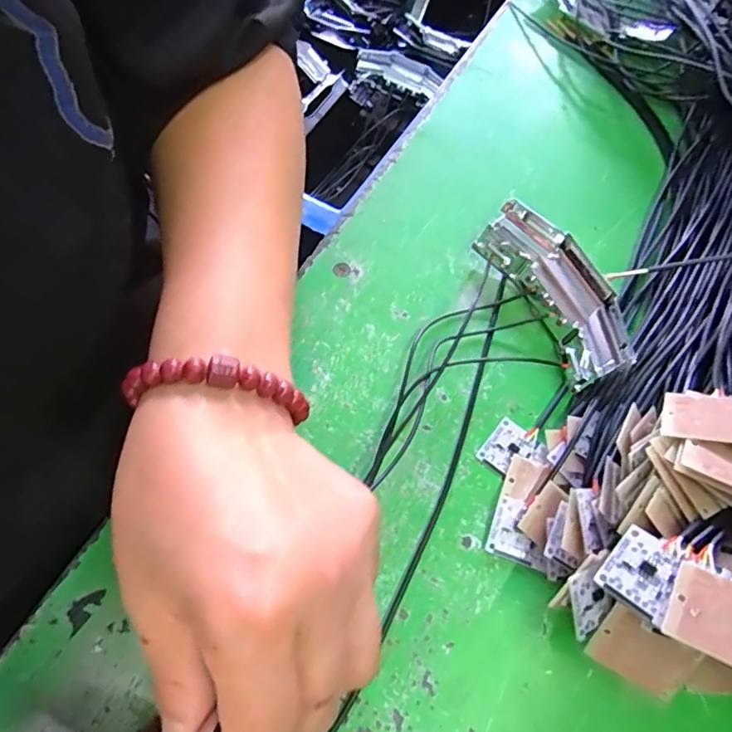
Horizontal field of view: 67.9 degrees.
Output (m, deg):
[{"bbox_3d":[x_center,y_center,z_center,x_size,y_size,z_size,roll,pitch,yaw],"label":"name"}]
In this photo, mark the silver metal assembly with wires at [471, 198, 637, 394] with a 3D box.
[{"bbox_3d":[0.096,-0.037,0.276,0.036,0.030,0.096,-24,67,-11],"label":"silver metal assembly with wires"}]

